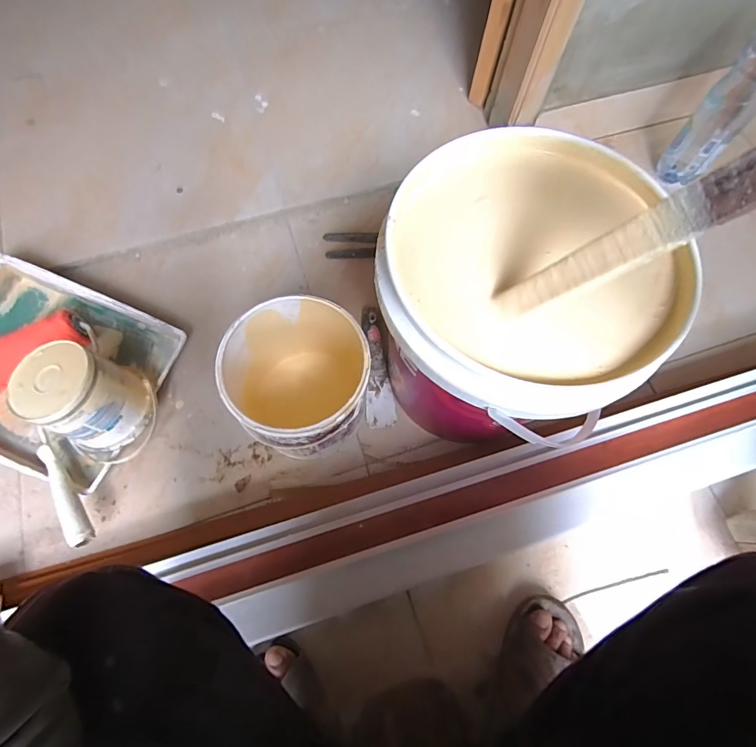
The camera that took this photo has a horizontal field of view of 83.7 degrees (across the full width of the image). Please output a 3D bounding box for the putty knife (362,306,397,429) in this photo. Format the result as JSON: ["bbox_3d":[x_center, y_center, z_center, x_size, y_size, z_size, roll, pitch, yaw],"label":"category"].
[{"bbox_3d":[-0.001,-0.011,0.672,0.043,0.015,0.188,-5,88,-3],"label":"putty knife"}]

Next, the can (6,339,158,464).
[{"bbox_3d":[-0.390,0.039,0.565,0.113,0.146,0.129,18,72,23],"label":"can"}]

